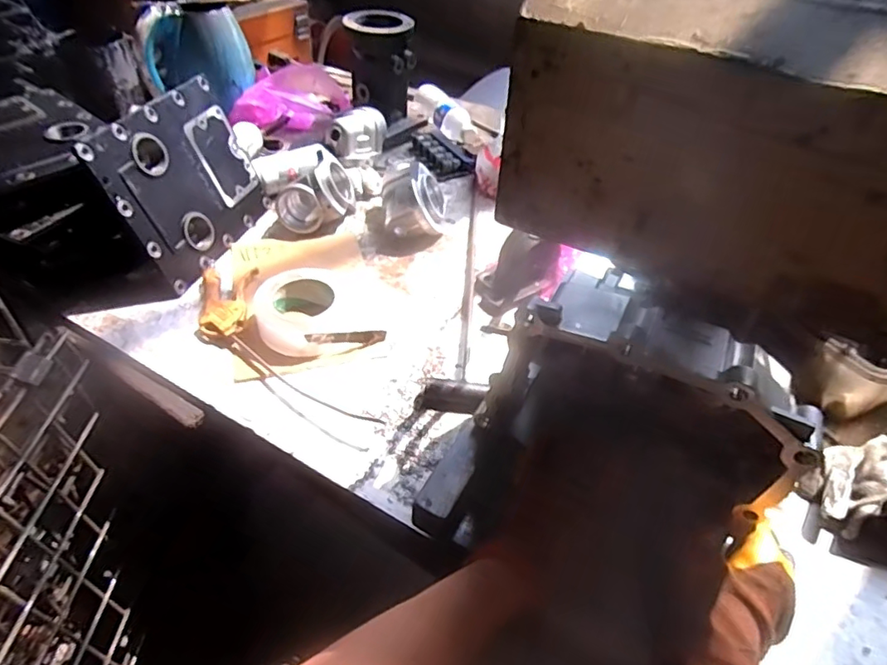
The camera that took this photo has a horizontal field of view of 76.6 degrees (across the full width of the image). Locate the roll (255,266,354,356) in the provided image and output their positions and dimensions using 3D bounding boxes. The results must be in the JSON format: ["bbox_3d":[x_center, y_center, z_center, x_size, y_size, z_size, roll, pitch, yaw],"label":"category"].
[{"bbox_3d":[-0.176,-0.032,0.710,0.119,0.042,0.123,2,44,-2],"label":"roll"}]

